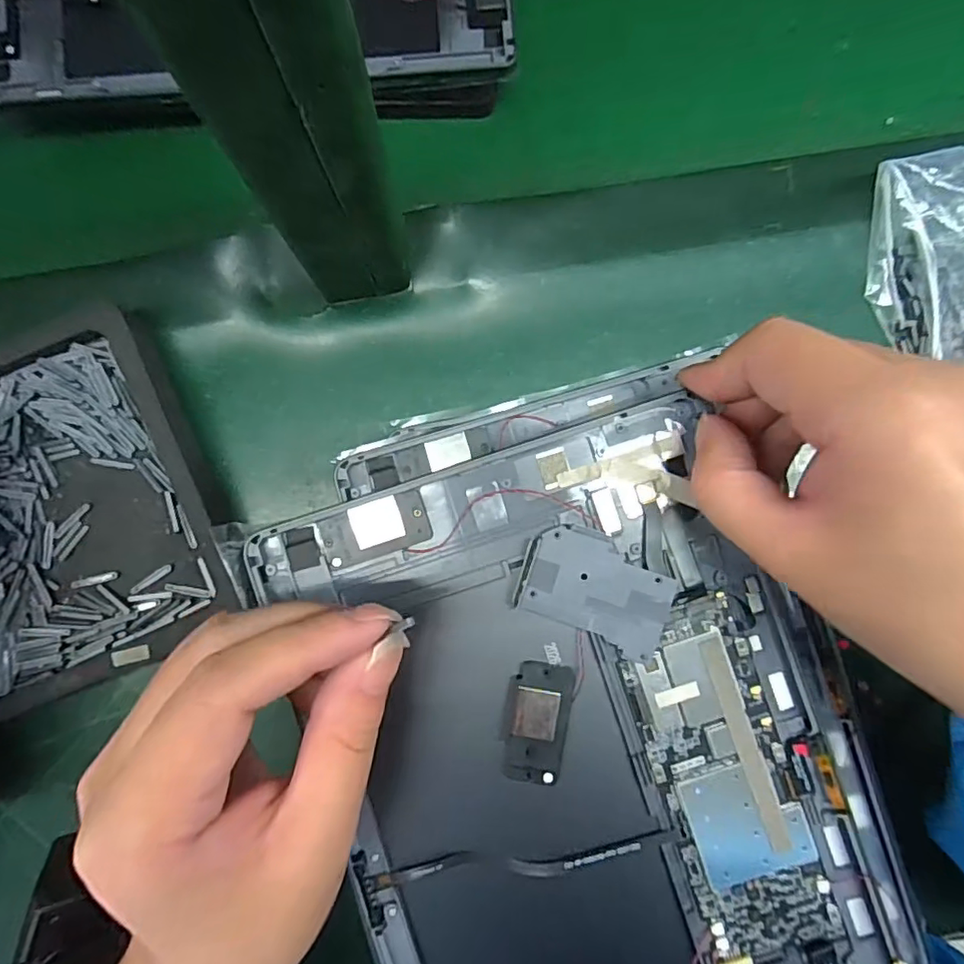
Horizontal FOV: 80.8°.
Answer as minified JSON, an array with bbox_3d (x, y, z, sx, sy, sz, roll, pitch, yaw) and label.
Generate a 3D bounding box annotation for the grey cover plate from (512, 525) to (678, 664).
[{"bbox_3d":[0.039,0.036,0.192,0.050,0.004,0.033,24,95,4],"label":"grey cover plate"}]

